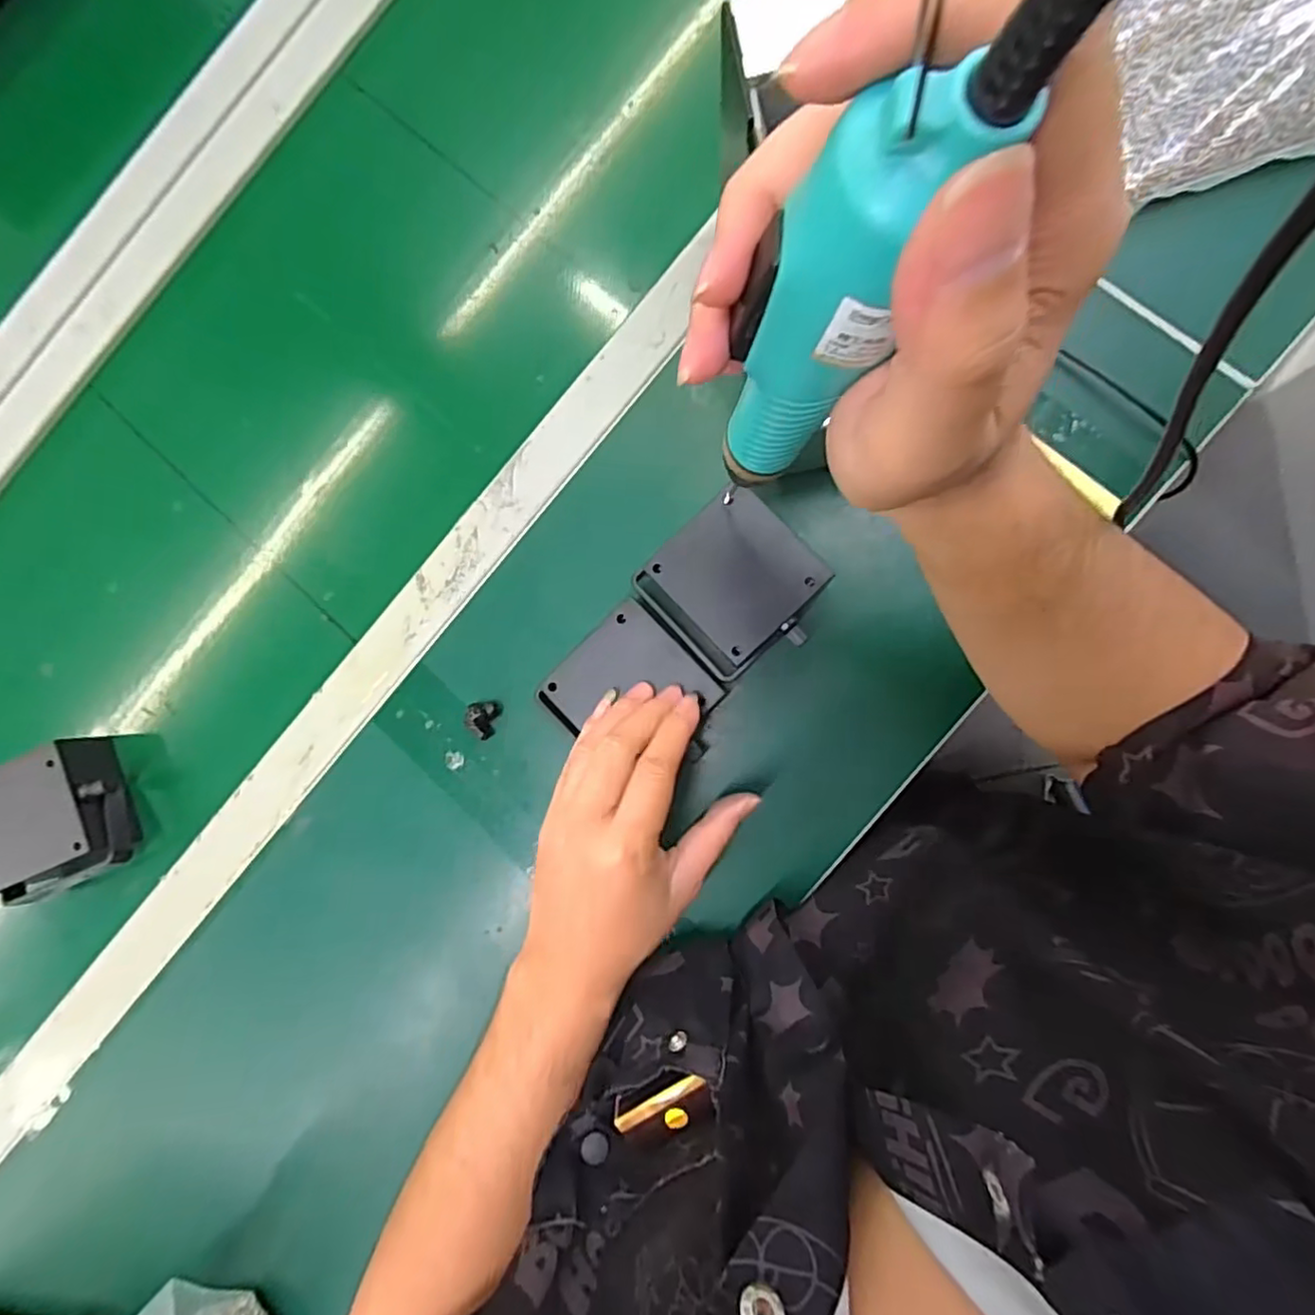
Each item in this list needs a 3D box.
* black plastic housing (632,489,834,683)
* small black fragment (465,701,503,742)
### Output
[{"bbox_3d":[0.048,-0.043,0.400,0.090,0.044,0.090,-44,85,3],"label":"black plastic housing"},{"bbox_3d":[-0.116,0.042,0.427,0.020,0.012,0.026,3,88,6],"label":"small black fragment"}]

